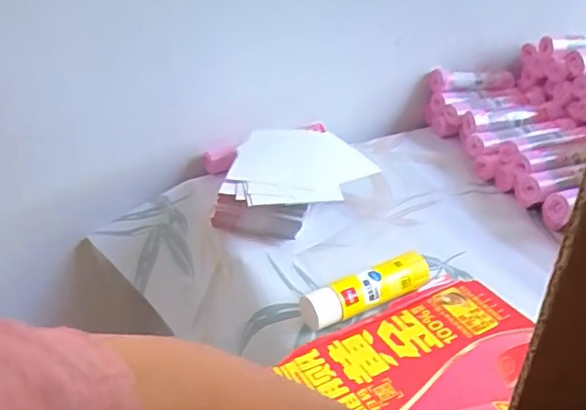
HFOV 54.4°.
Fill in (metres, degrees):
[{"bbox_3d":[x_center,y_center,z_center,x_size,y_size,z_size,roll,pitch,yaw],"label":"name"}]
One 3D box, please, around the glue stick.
[{"bbox_3d":[0.057,0.064,0.428,0.103,0.031,0.022,-16,35,-23],"label":"glue stick"}]

